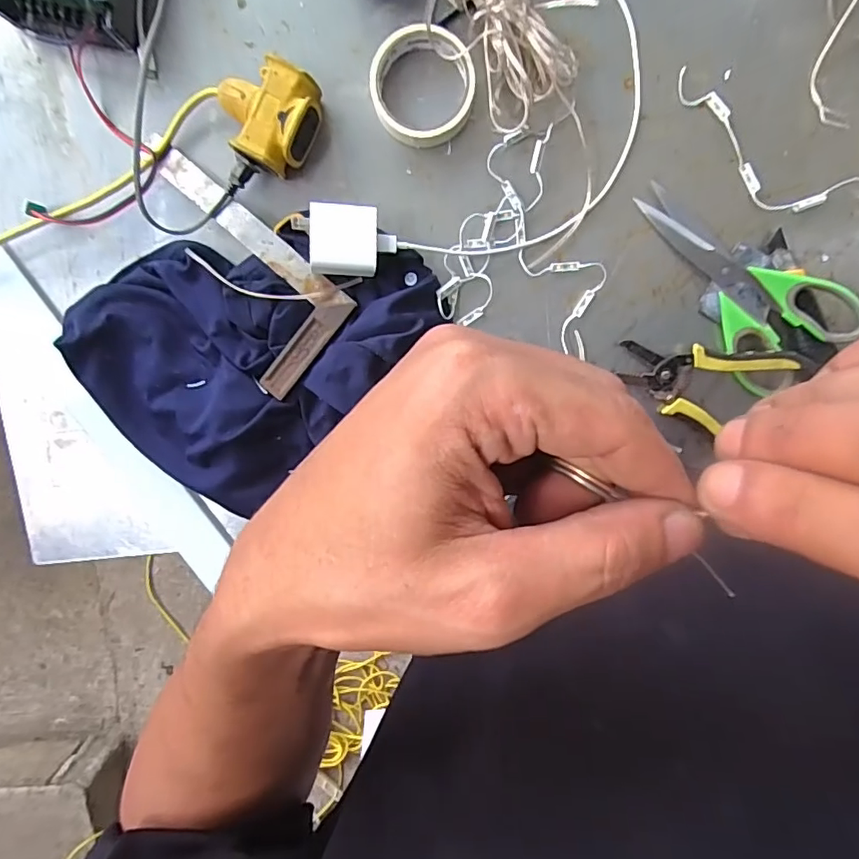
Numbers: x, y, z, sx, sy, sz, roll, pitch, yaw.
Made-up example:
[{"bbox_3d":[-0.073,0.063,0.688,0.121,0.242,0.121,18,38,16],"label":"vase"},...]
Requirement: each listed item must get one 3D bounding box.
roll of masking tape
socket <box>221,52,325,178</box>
[{"bbox_3d":[-0.008,-0.298,0.464,0.087,0.026,0.095,0,97,1],"label":"roll of masking tape"},{"bbox_3d":[-0.139,-0.273,0.463,0.080,0.046,0.084,30,99,-3],"label":"socket"}]

